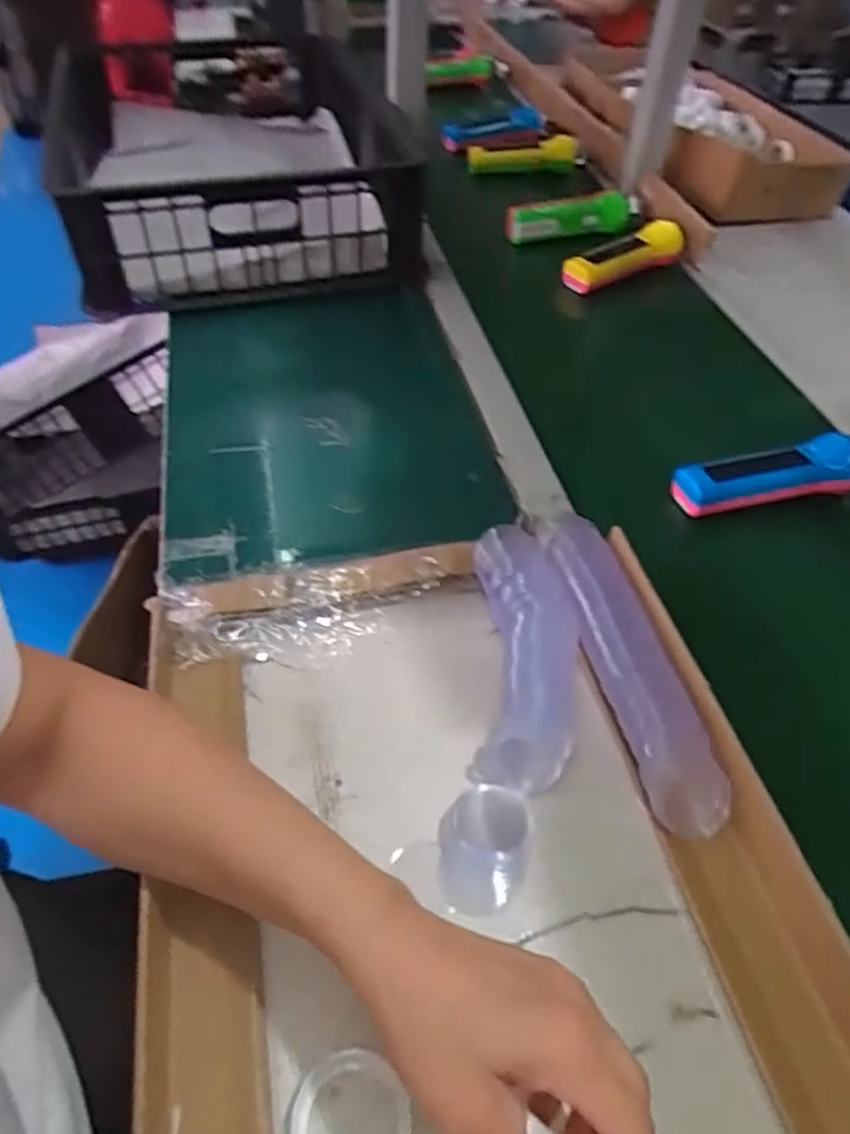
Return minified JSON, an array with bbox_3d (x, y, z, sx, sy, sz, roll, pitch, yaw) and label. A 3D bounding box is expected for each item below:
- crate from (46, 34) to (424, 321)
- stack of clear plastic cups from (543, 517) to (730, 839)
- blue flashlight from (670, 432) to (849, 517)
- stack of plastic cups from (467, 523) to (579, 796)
[{"bbox_3d":[-0.273,-0.580,1.013,0.411,0.133,0.676,-9,49,-10],"label":"crate"},{"bbox_3d":[0.132,0.060,0.492,0.044,0.047,0.235,-9,48,-10],"label":"stack of clear plastic cups"},{"bbox_3d":[0.297,-0.080,0.630,0.167,0.034,0.048,-8,48,-9],"label":"blue flashlight"},{"bbox_3d":[0.067,0.056,0.498,0.065,0.041,0.190,3,47,1],"label":"stack of plastic cups"}]

